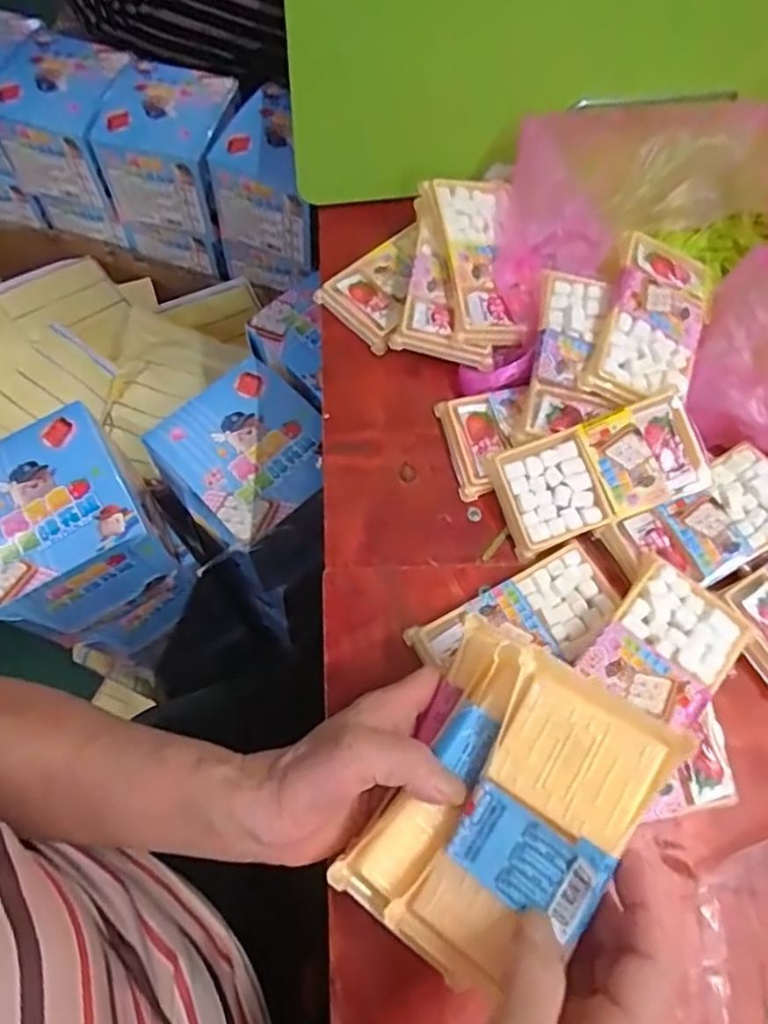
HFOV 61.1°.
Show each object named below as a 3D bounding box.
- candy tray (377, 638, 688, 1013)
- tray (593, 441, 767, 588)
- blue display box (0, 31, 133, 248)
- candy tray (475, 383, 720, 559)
[{"bbox_3d":[0.062,0.143,0.293,0.073,0.019,0.145,36,88,27],"label":"candy tray"},{"bbox_3d":[0.218,0.008,0.436,0.131,0.023,0.068,-25,69,-14],"label":"tray"},{"bbox_3d":[-0.442,-0.533,0.959,0.161,0.214,0.174,14,65,3],"label":"blue display box"},{"bbox_3d":[0.143,-0.026,0.436,0.132,0.012,0.071,-20,86,7],"label":"candy tray"}]

